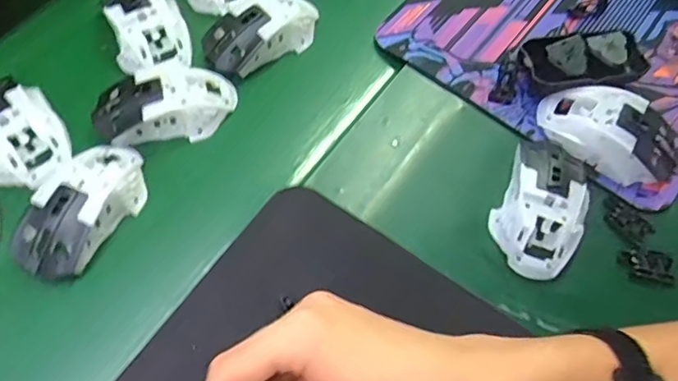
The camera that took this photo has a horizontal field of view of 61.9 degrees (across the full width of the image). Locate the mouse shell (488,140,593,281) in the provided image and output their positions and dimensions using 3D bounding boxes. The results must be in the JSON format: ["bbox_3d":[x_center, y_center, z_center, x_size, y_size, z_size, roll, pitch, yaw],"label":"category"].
[{"bbox_3d":[0.160,0.006,0.438,0.064,0.034,0.114,24,63,10],"label":"mouse shell"}]

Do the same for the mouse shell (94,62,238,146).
[{"bbox_3d":[-0.144,-0.072,0.474,0.111,0.035,0.064,-26,66,-16],"label":"mouse shell"}]

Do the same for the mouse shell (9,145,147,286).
[{"bbox_3d":[-0.192,0.010,0.424,0.063,0.035,0.117,18,62,7],"label":"mouse shell"}]

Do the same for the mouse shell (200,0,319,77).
[{"bbox_3d":[-0.069,-0.148,0.515,0.109,0.033,0.053,-29,67,-17],"label":"mouse shell"}]

